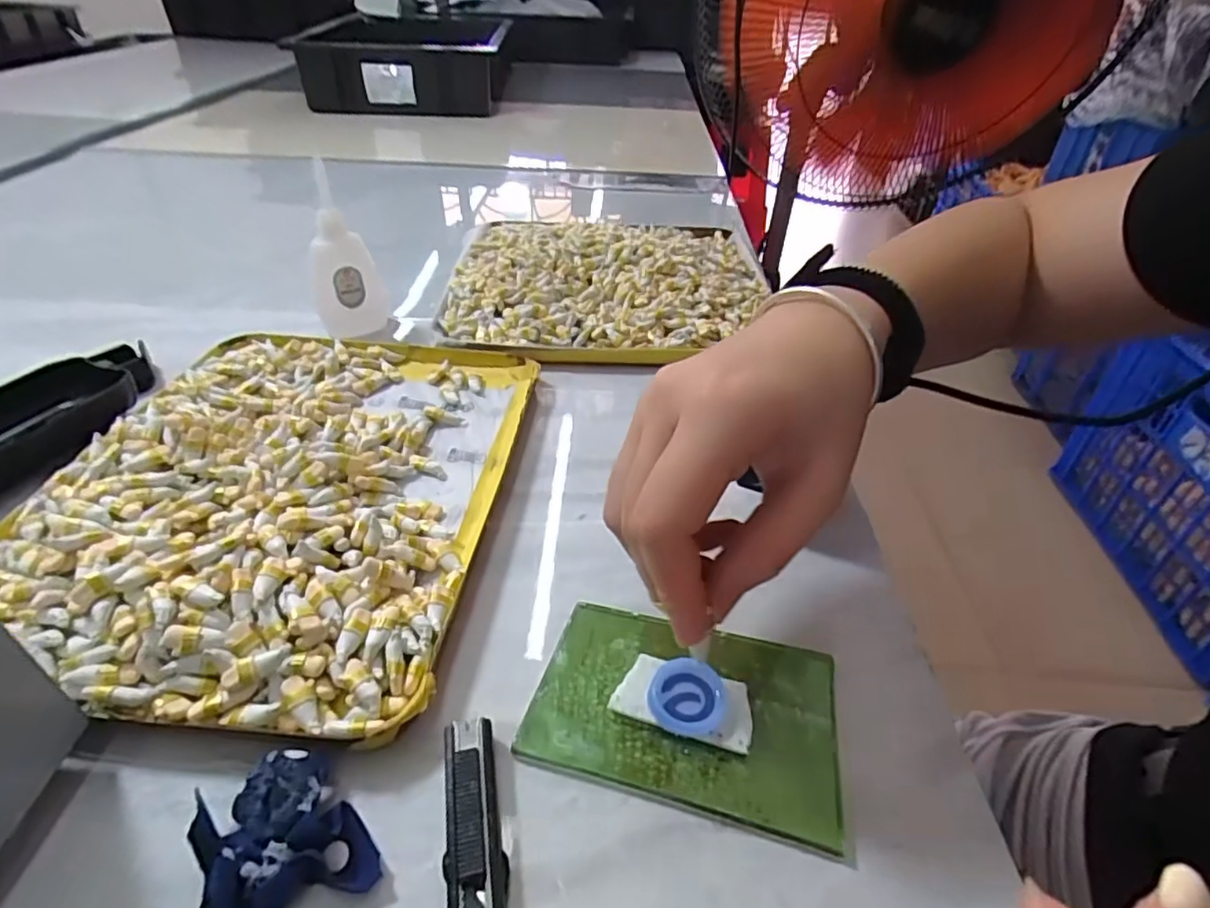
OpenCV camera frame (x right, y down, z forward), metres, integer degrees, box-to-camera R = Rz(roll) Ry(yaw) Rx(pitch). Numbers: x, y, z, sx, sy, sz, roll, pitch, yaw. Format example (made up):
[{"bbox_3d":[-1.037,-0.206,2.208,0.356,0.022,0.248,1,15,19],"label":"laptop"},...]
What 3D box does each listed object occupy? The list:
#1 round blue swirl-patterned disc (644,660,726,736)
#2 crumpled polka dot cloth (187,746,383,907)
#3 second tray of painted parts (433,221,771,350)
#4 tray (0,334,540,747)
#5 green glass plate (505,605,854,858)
[{"bbox_3d":[0.028,0.085,0.217,0.026,0.004,0.027,2,39,-1],"label":"round blue swirl-patterned disc"},{"bbox_3d":[-0.092,0.110,0.178,0.043,0.016,0.041,-16,43,-22],"label":"crumpled polka dot cloth"},{"bbox_3d":[0.002,-0.137,0.478,0.232,0.033,0.219,1,39,-3],"label":"second tray of painted parts"},{"bbox_3d":[-0.149,0.008,0.291,0.192,0.028,0.241,5,39,2],"label":"tray"},{"bbox_3d":[0.030,0.089,0.219,0.103,0.007,0.067,13,40,12],"label":"green glass plate"}]

